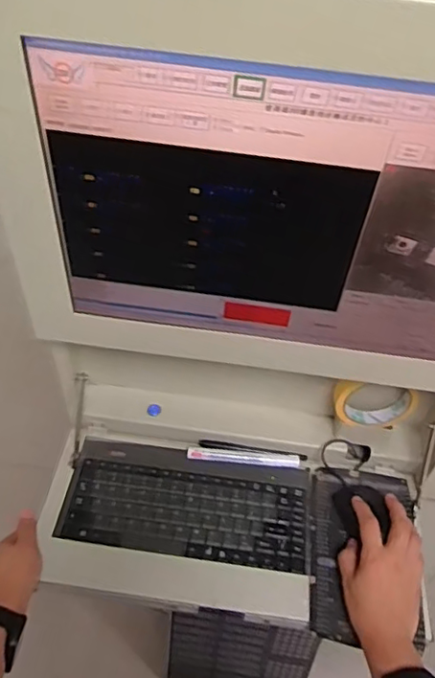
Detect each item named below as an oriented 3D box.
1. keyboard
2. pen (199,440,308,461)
[{"bbox_3d":[-0.034,0.196,0.697,0.289,0.025,0.136,7,50,3],"label":"keyboard"},{"bbox_3d":[0.046,0.142,0.739,0.139,0.010,0.013,7,50,2],"label":"pen"}]

